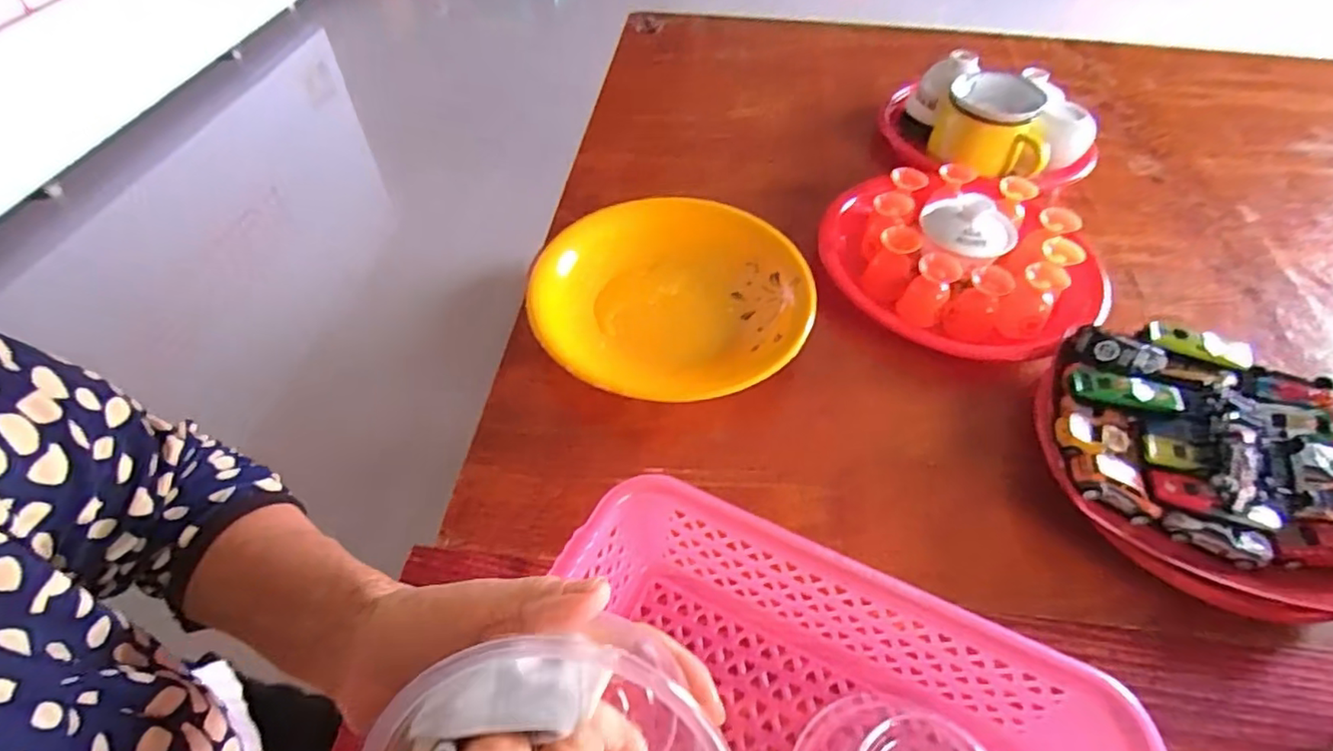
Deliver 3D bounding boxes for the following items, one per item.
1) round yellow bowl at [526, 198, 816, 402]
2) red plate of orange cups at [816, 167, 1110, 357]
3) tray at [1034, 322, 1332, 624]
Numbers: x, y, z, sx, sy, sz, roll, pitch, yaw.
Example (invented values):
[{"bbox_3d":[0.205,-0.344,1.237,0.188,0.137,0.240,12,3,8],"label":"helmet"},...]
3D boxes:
[{"bbox_3d":[0.005,-0.068,0.550,0.235,0.041,0.239,1,51,-1],"label":"round yellow bowl"},{"bbox_3d":[0.266,-0.116,0.567,0.226,0.064,0.224,5,51,2],"label":"red plate of orange cups"},{"bbox_3d":[0.386,0.056,0.441,0.216,0.069,0.198,24,54,17],"label":"tray"}]

